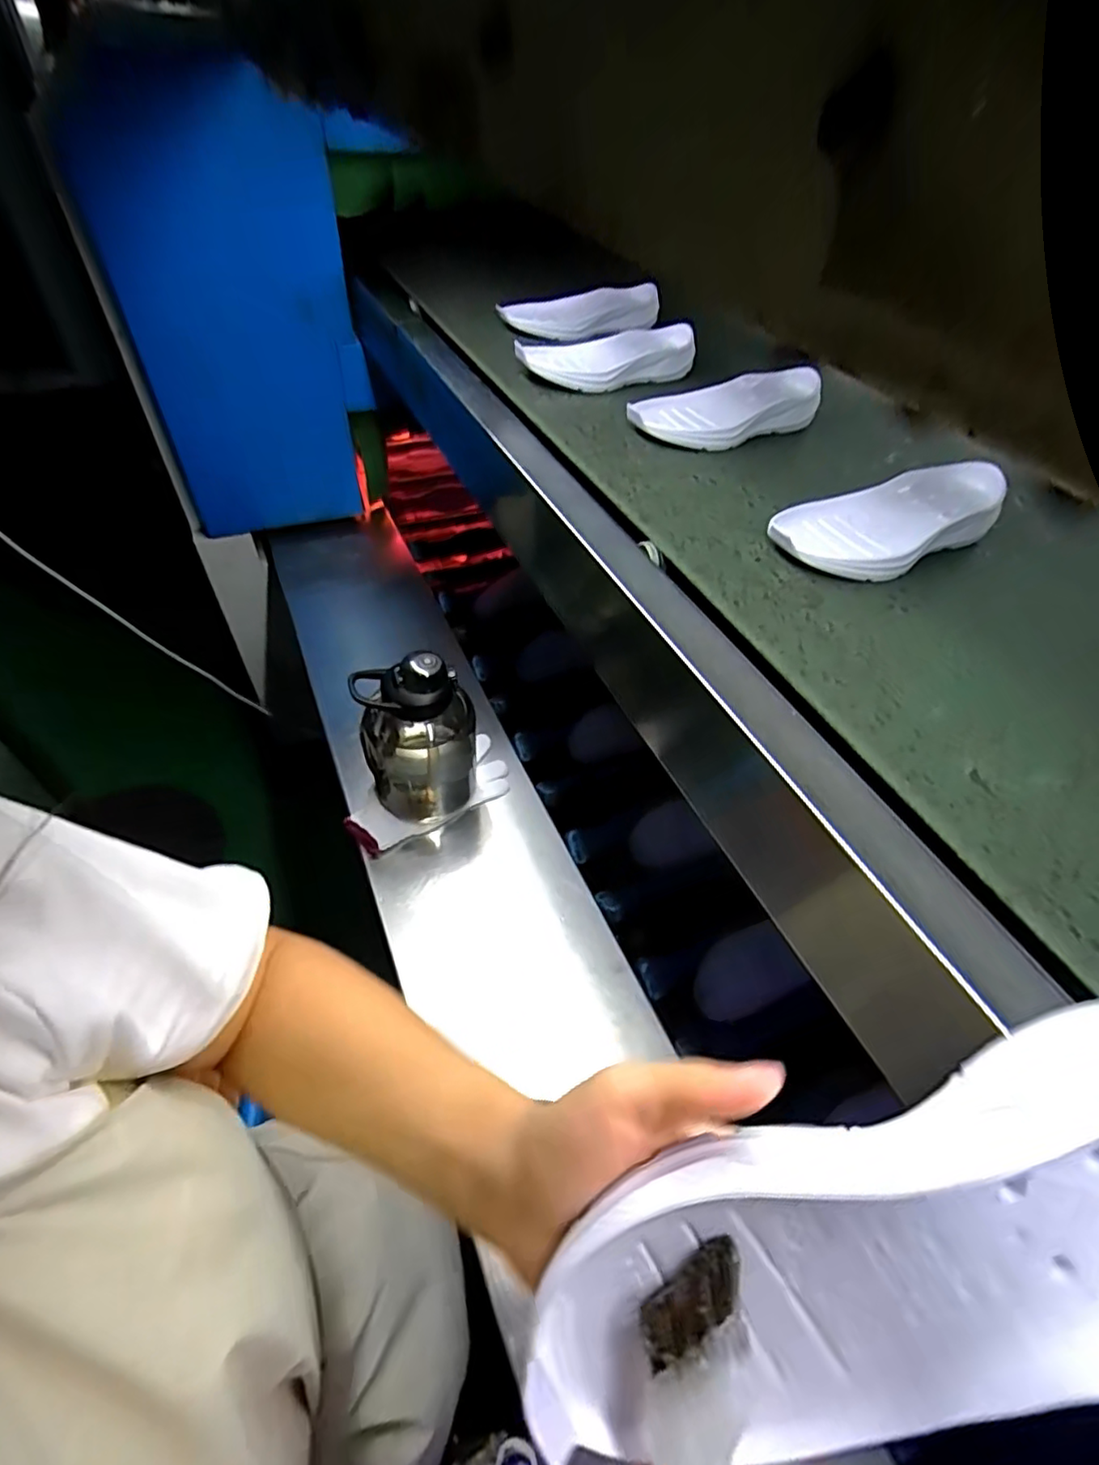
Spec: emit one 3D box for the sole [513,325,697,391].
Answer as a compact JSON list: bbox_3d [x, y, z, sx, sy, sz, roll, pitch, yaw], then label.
[{"bbox_3d":[0.070,-0.439,0.717,0.224,0.034,0.100,-17,52,-20],"label":"sole"}]

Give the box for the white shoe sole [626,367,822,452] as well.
[{"bbox_3d":[0.179,-0.342,0.648,0.219,0.042,0.099,-23,55,-24],"label":"white shoe sole"}]

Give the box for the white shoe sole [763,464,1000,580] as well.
[{"bbox_3d":[0.277,-0.177,0.512,0.219,0.043,0.093,-21,54,-23],"label":"white shoe sole"}]

